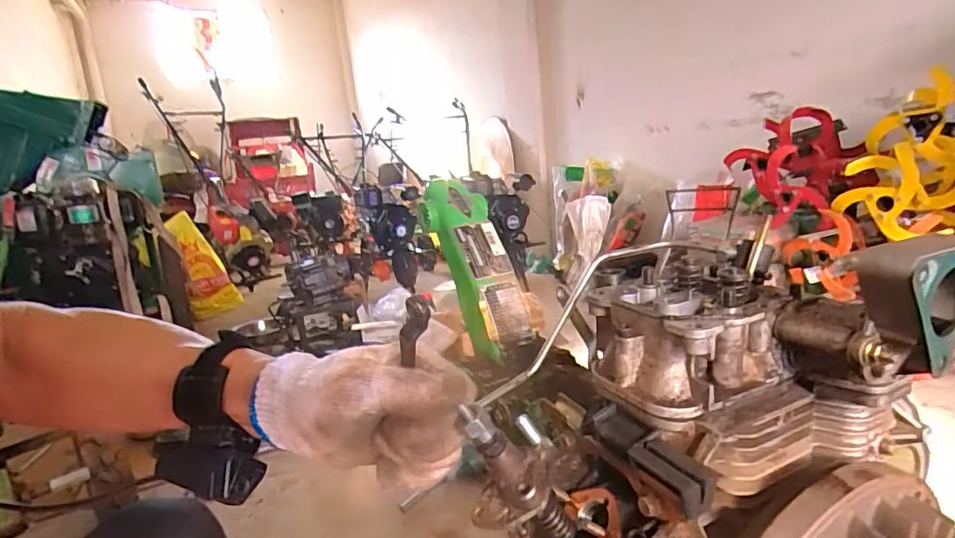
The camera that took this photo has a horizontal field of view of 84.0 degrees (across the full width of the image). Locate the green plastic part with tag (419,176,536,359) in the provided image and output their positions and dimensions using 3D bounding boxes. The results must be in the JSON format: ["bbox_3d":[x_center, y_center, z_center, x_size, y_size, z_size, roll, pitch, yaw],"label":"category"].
[{"bbox_3d":[-0.001,-0.017,0.750,0.101,0.296,0.061,-11,-26,-25],"label":"green plastic part with tag"}]

